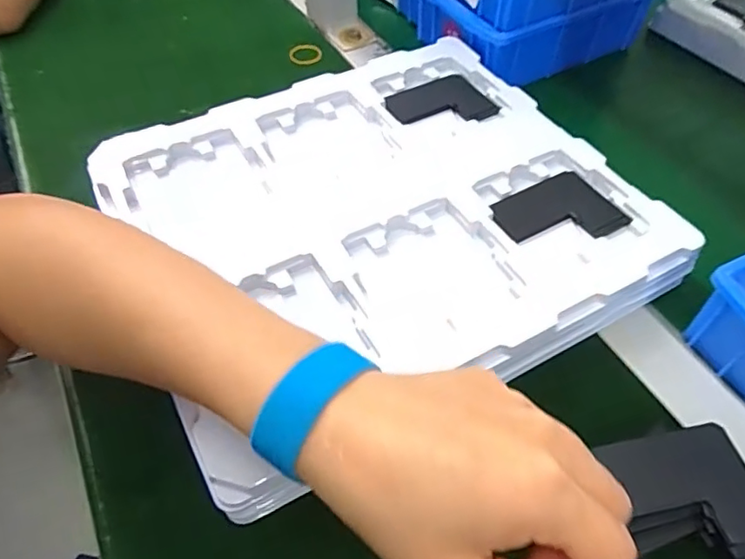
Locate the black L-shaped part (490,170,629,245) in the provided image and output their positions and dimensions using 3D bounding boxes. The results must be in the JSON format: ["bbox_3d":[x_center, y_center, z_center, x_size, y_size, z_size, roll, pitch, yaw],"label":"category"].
[{"bbox_3d":[0.124,-0.043,0.373,0.079,0.004,0.059,-24,56,-17],"label":"black L-shaped part"}]

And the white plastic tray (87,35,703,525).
[{"bbox_3d":[0.003,-0.044,0.381,0.313,0.039,0.284,-23,56,-17],"label":"white plastic tray"}]

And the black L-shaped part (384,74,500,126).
[{"bbox_3d":[0.053,-0.142,0.449,0.082,0.005,0.062,-22,56,-16],"label":"black L-shaped part"}]

